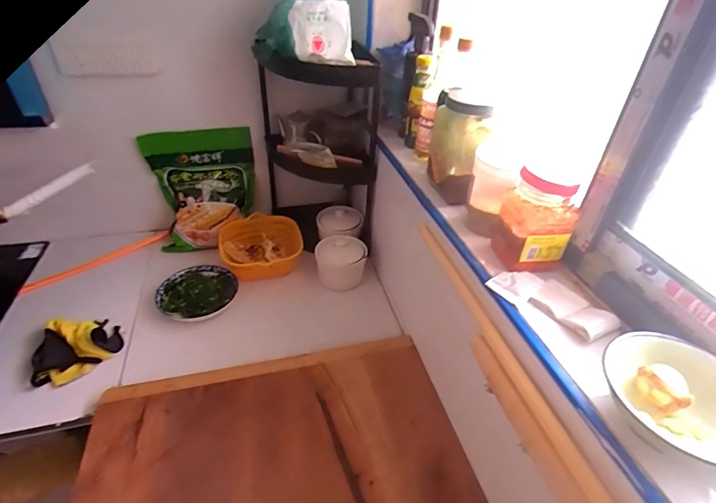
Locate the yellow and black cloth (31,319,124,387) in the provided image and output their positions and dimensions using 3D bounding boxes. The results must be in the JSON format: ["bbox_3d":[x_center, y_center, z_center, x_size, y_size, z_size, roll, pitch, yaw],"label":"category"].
[{"bbox_3d":[-0.564,0.190,0.811,0.152,0.049,0.138,-8,39,-14],"label":"yellow and black cloth"}]

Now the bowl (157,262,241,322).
[{"bbox_3d":[-0.376,0.088,0.940,0.171,0.062,0.171,2,37,-2],"label":"bowl"}]

